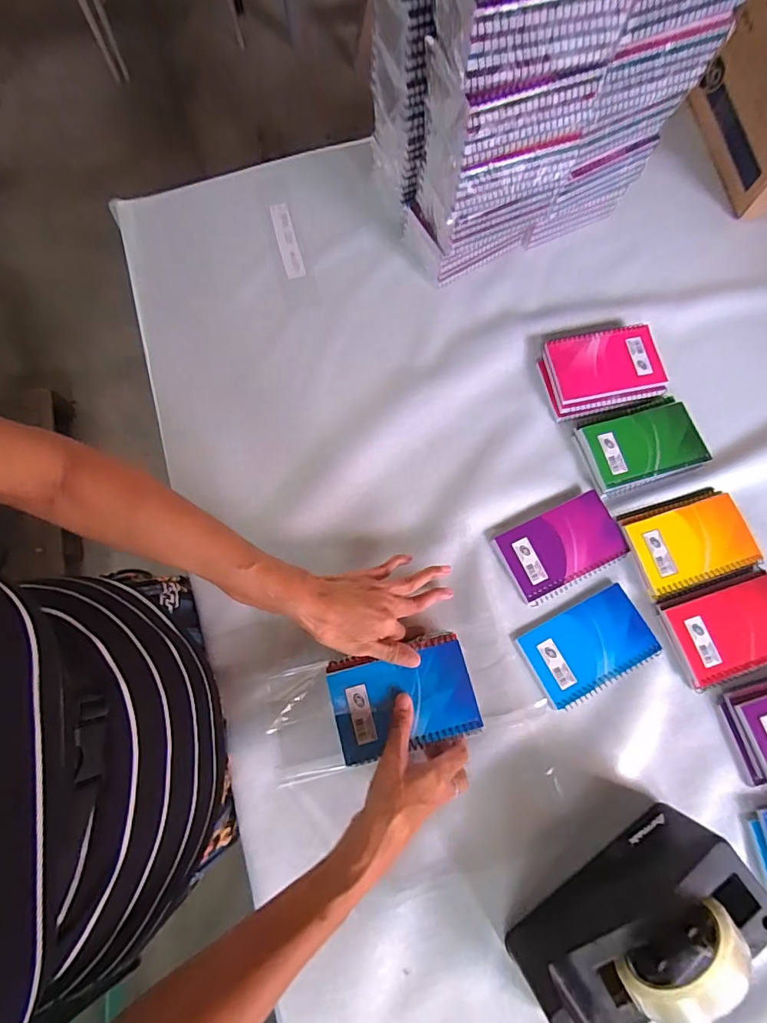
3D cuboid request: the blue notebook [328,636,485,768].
[{"bbox_3d":[0.019,0.178,0.436,0.129,0.007,0.083,-14,75,-4],"label":"blue notebook"}]

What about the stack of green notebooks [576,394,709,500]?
[{"bbox_3d":[0.302,-0.076,0.549,0.135,0.016,0.092,-17,76,-4],"label":"stack of green notebooks"}]

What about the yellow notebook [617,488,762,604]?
[{"bbox_3d":[0.340,0.033,0.519,0.128,0.013,0.099,-16,76,-4],"label":"yellow notebook"}]

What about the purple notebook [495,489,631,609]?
[{"bbox_3d":[0.199,0.039,0.521,0.131,0.008,0.081,-26,77,-7],"label":"purple notebook"}]

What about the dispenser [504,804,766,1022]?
[{"bbox_3d":[0.212,0.348,0.382,0.193,0.123,0.071,-32,77,-8],"label":"dispenser"}]

